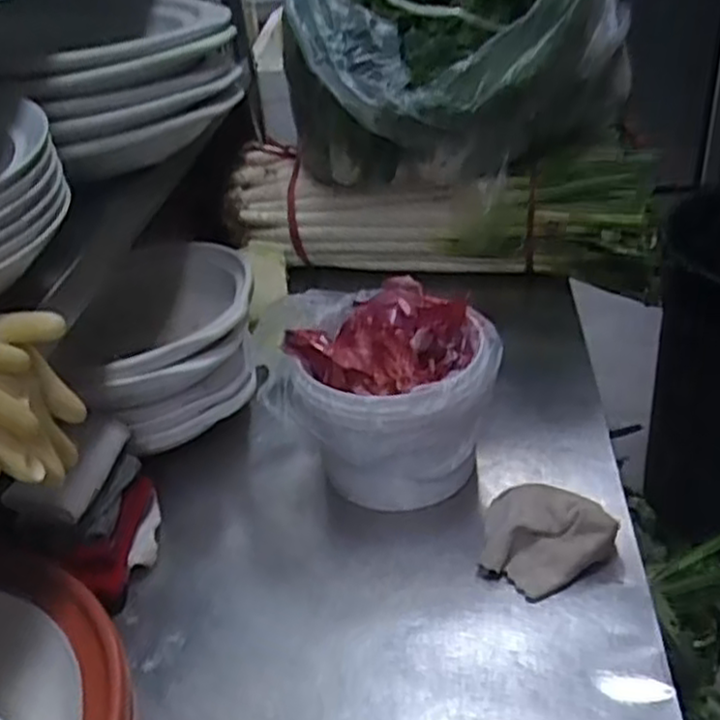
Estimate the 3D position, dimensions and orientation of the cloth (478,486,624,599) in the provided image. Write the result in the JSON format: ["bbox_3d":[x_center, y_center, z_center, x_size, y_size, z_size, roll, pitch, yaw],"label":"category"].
[{"bbox_3d":[0.172,0.169,0.739,0.131,0.037,0.097,-19,37,-17],"label":"cloth"}]

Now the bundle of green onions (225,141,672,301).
[{"bbox_3d":[0.118,-0.212,1.166,0.634,0.191,0.168,2,36,12],"label":"bundle of green onions"}]

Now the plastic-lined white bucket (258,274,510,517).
[{"bbox_3d":[0.025,0.042,0.831,0.227,0.189,0.205,-16,36,-13],"label":"plastic-lined white bucket"}]

